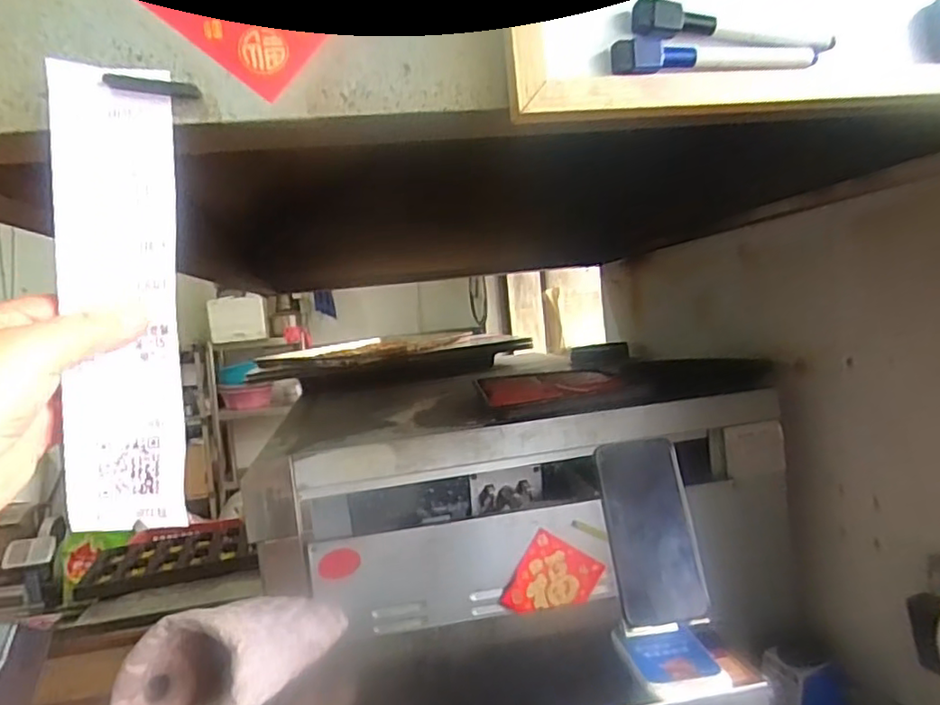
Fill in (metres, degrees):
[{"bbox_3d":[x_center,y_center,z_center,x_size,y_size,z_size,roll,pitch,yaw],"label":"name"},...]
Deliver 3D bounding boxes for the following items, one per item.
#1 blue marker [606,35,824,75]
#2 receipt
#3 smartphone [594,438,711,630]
[{"bbox_3d":[0.132,-0.161,0.342,0.113,0.018,0.010,-6,3,-9],"label":"blue marker"},{"bbox_3d":[-0.173,-0.026,0.314,0.053,0.226,0.010,-2,1,-19],"label":"receipt"},{"bbox_3d":[0.163,0.158,0.570,0.075,0.154,0.013,-8,-19,1],"label":"smartphone"}]

